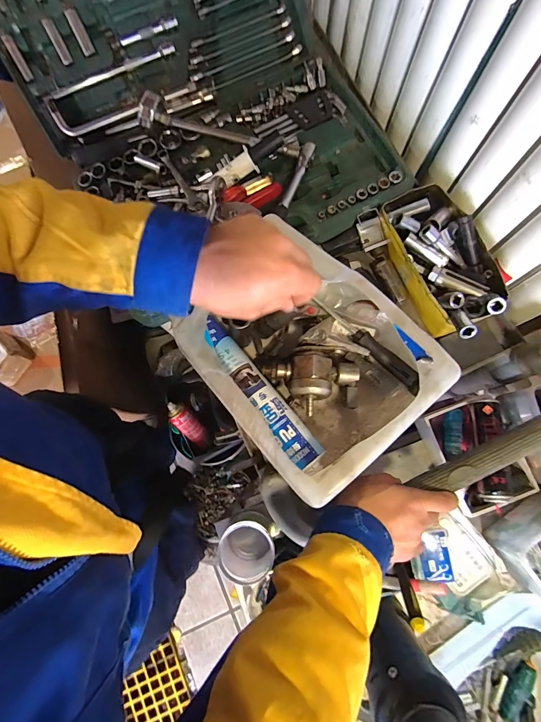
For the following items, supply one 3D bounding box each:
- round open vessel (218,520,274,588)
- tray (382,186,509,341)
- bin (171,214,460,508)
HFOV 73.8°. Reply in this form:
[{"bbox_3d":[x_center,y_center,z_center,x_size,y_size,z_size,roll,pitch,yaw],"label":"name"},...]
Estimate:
[{"bbox_3d":[-0.044,0.291,0.555,0.078,0.088,0.079,0,78,1],"label":"round open vessel"},{"bbox_3d":[0.284,-0.168,0.584,0.135,0.078,0.253,-19,78,-3],"label":"tray"},{"bbox_3d":[0.039,-0.007,0.400,0.202,0.098,0.236,-39,80,-7],"label":"bin"}]

